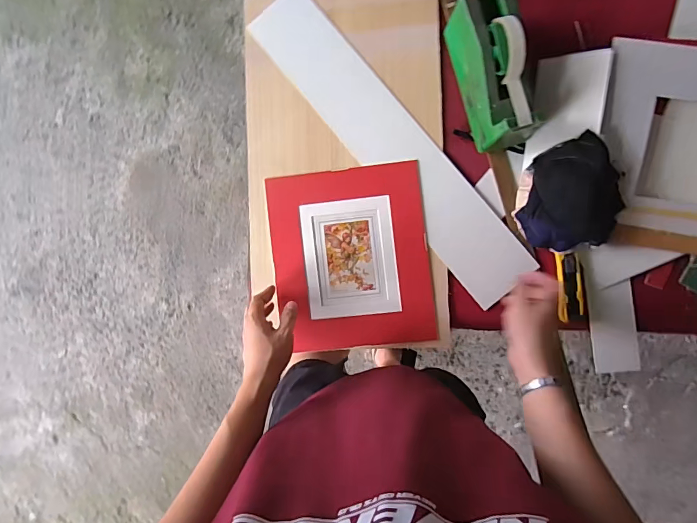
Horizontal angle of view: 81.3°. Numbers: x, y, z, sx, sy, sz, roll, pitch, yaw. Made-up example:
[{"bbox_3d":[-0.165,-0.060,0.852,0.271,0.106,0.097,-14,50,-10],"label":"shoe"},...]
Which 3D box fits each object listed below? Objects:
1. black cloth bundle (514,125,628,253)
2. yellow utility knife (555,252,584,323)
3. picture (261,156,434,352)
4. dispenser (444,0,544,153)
[{"bbox_3d":[0.320,-0.095,0.592,0.133,0.032,0.149,-17,91,4],"label":"black cloth bundle"},{"bbox_3d":[0.337,0.038,0.616,0.037,0.014,0.110,-2,92,4],"label":"yellow utility knife"},{"bbox_3d":[0.004,-0.005,0.651,0.242,0.009,0.280,-7,91,3],"label":"picture"},{"bbox_3d":[0.208,-0.272,0.573,0.081,0.108,0.195,-15,89,4],"label":"dispenser"}]

